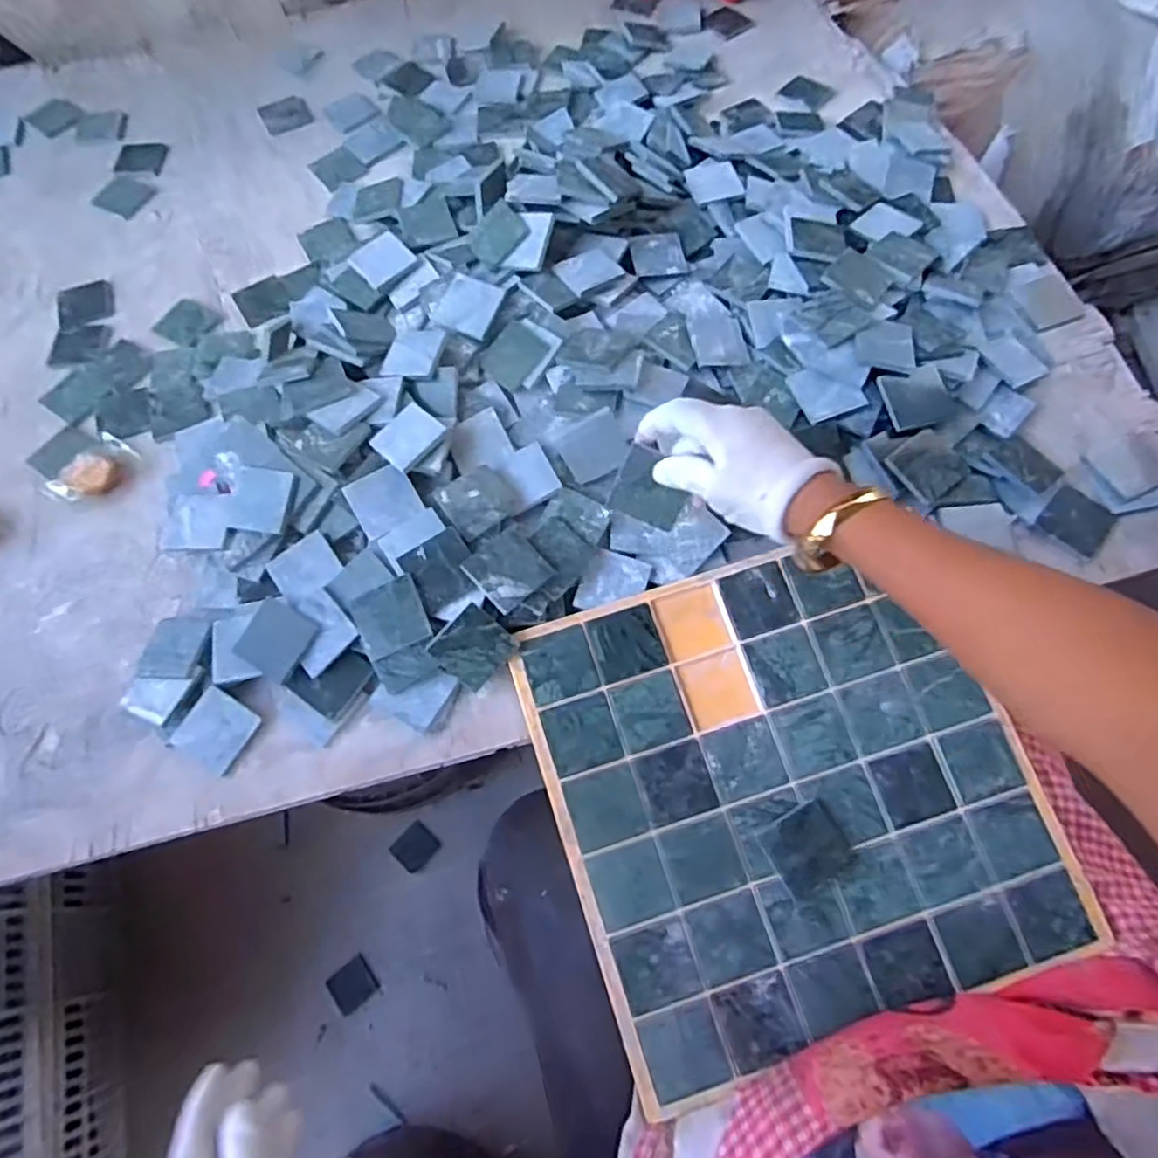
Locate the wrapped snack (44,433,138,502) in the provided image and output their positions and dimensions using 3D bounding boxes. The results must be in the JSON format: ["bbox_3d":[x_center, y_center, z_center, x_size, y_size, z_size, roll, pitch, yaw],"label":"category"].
[{"bbox_3d":[-0.440,-0.099,0.632,0.053,0.015,0.074,26,70,13],"label":"wrapped snack"}]

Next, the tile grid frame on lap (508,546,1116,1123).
[{"bbox_3d":[0.148,0.142,0.491,0.319,0.013,0.314,-18,76,-2],"label":"tile grid frame on lap"}]

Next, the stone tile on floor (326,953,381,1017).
[{"bbox_3d":[-0.289,0.521,0.896,0.055,0.010,0.052,-39,71,-13],"label":"stone tile on floor"}]

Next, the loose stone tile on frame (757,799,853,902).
[{"bbox_3d":[0.156,0.182,0.475,0.052,0.012,0.047,-29,68,-9],"label":"loose stone tile on frame"}]

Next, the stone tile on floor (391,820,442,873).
[{"bbox_3d":[-0.223,0.366,0.954,0.049,0.006,0.055,41,74,18],"label":"stone tile on floor"}]

